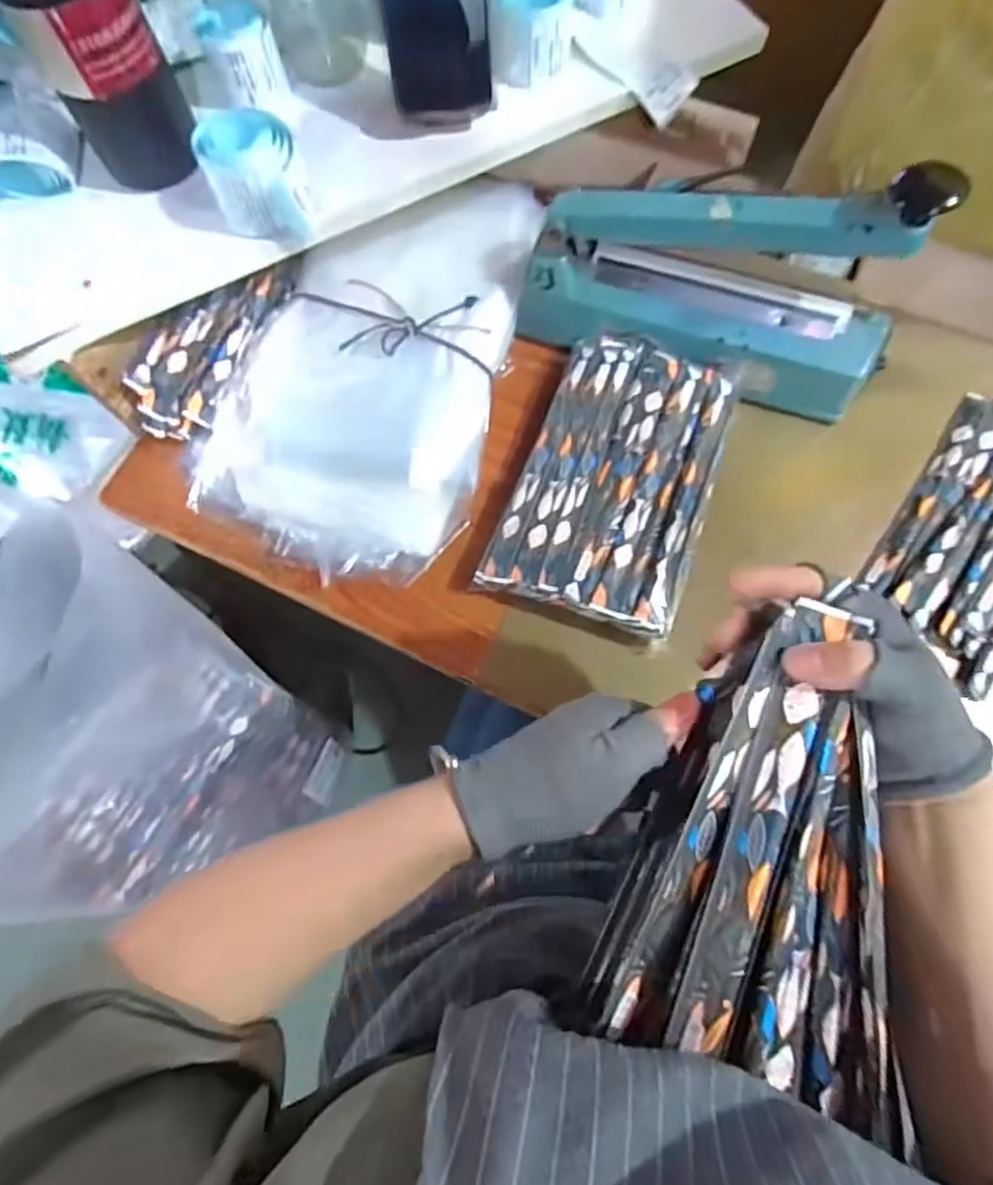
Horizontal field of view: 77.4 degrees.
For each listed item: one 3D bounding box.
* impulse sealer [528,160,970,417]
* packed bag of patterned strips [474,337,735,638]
[{"bbox_3d":[0.173,-0.255,0.499,0.300,0.174,0.072,18,74,7],"label":"impulse sealer"},{"bbox_3d":[0.102,-0.098,0.523,0.156,0.038,0.253,19,74,7],"label":"packed bag of patterned strips"}]

